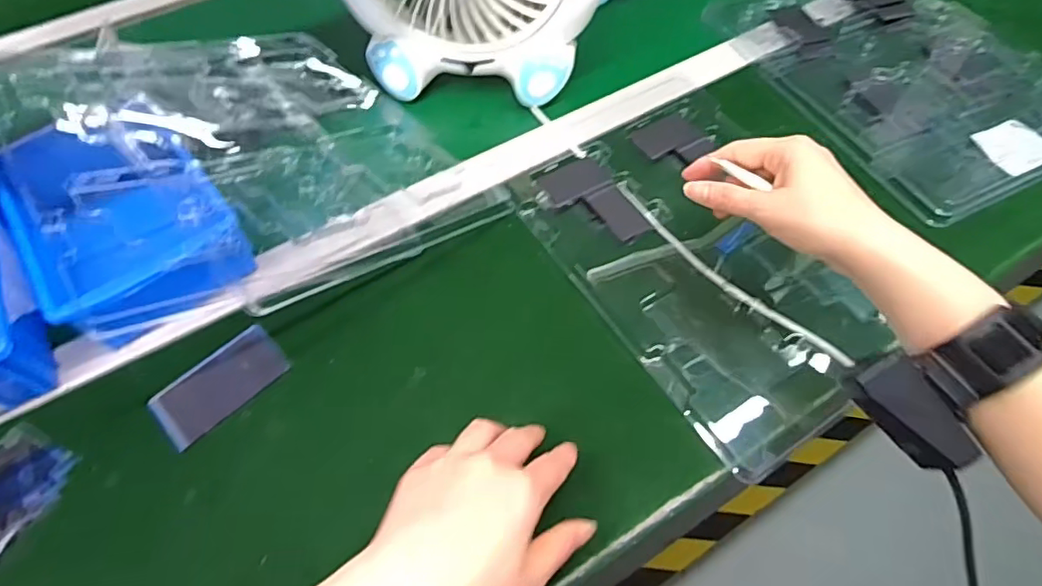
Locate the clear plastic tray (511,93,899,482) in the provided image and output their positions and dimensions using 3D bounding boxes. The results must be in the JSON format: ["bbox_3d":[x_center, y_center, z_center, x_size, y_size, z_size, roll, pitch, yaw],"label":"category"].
[{"bbox_3d":[0.153,-0.032,0.467,0.208,0.018,0.293,-27,62,-15],"label":"clear plastic tray"}]

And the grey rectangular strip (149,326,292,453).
[{"bbox_3d":[-0.221,0.066,0.428,0.051,0.004,0.091,38,66,22],"label":"grey rectangular strip"}]

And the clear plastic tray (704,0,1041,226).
[{"bbox_3d":[0.380,-0.227,0.590,0.260,0.025,0.335,-23,61,-13],"label":"clear plastic tray"}]

